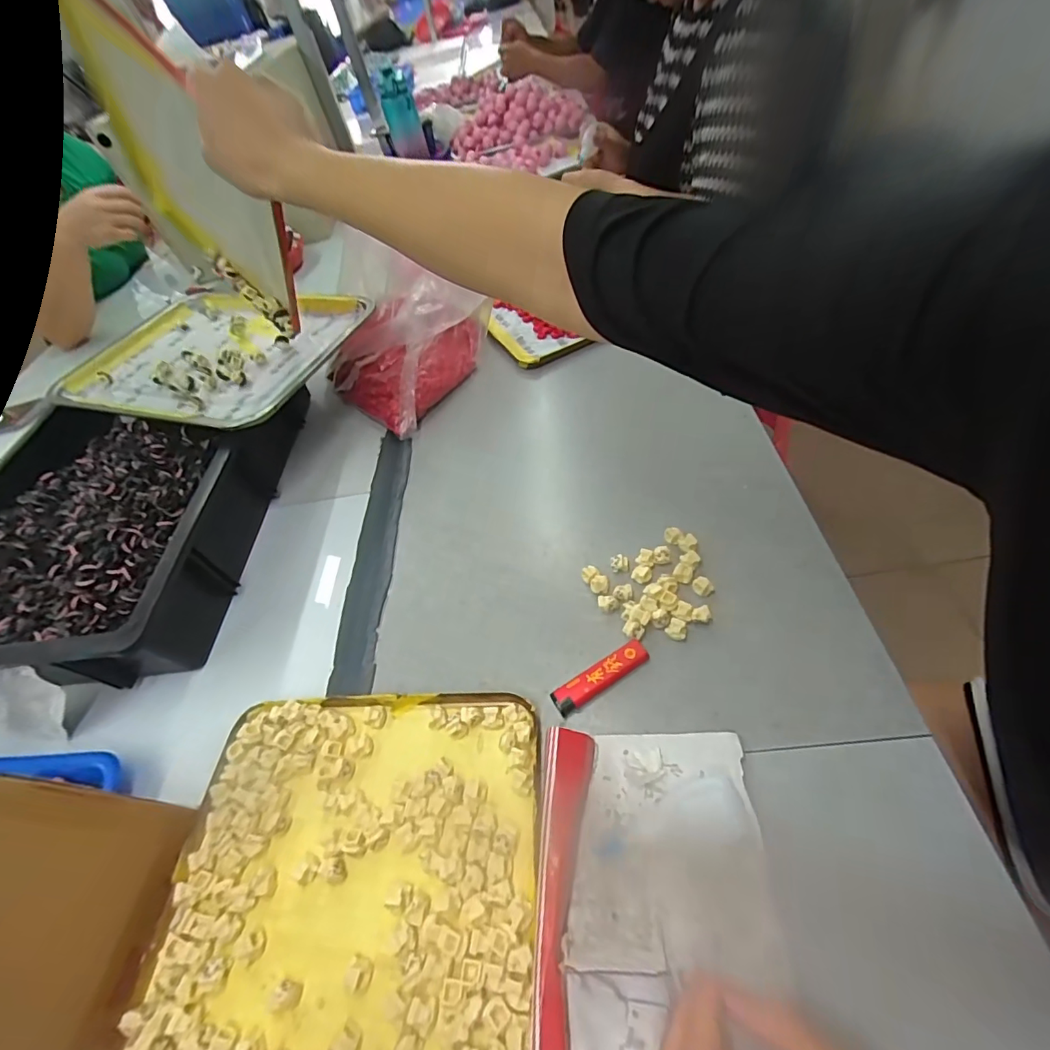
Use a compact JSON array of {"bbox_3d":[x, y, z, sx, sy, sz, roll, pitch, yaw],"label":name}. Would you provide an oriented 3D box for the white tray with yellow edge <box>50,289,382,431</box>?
[{"bbox_3d":[-0.400,-0.217,0.606,0.370,0.034,0.258,12,52,17],"label":"white tray with yellow edge"}]

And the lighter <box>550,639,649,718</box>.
[{"bbox_3d":[0.057,0.113,0.362,0.078,0.012,0.019,-30,52,-11],"label":"lighter"}]

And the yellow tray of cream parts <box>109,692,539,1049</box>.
[{"bbox_3d":[-0.111,0.228,0.302,0.234,0.029,0.233,-2,49,5],"label":"yellow tray of cream parts"}]

